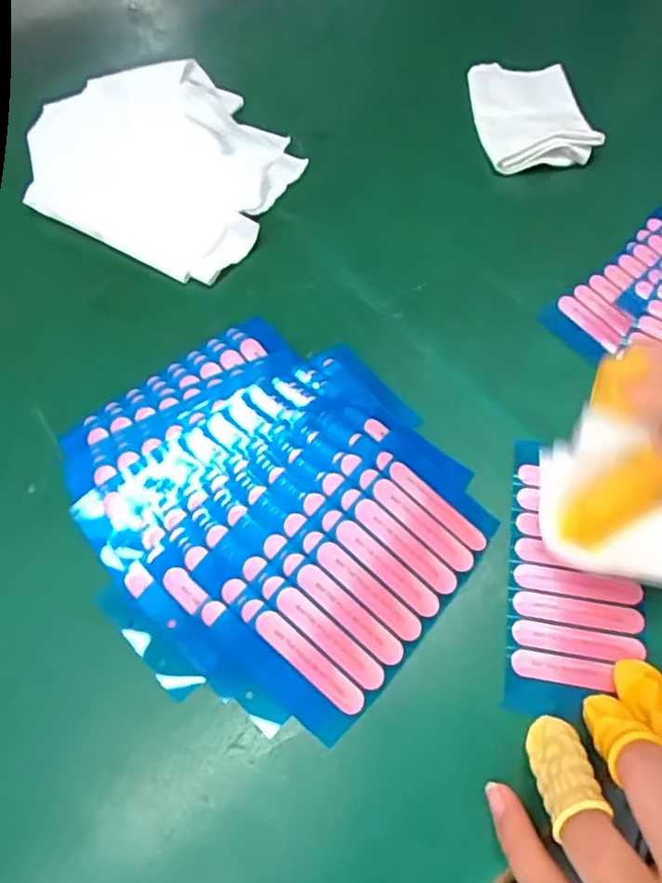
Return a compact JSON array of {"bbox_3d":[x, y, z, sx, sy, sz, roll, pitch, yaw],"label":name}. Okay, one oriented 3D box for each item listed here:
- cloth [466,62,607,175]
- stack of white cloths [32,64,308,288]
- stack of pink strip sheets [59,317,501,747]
[{"bbox_3d":[0.125,-0.208,0.398,0.063,0.026,0.091,-5,63,-1],"label":"cloth"},{"bbox_3d":[-0.110,-0.178,0.383,0.175,0.020,0.140,25,66,13],"label":"stack of white cloths"},{"bbox_3d":[-0.028,0.022,0.272,0.172,0.022,0.154,41,71,19],"label":"stack of pink strip sheets"}]

